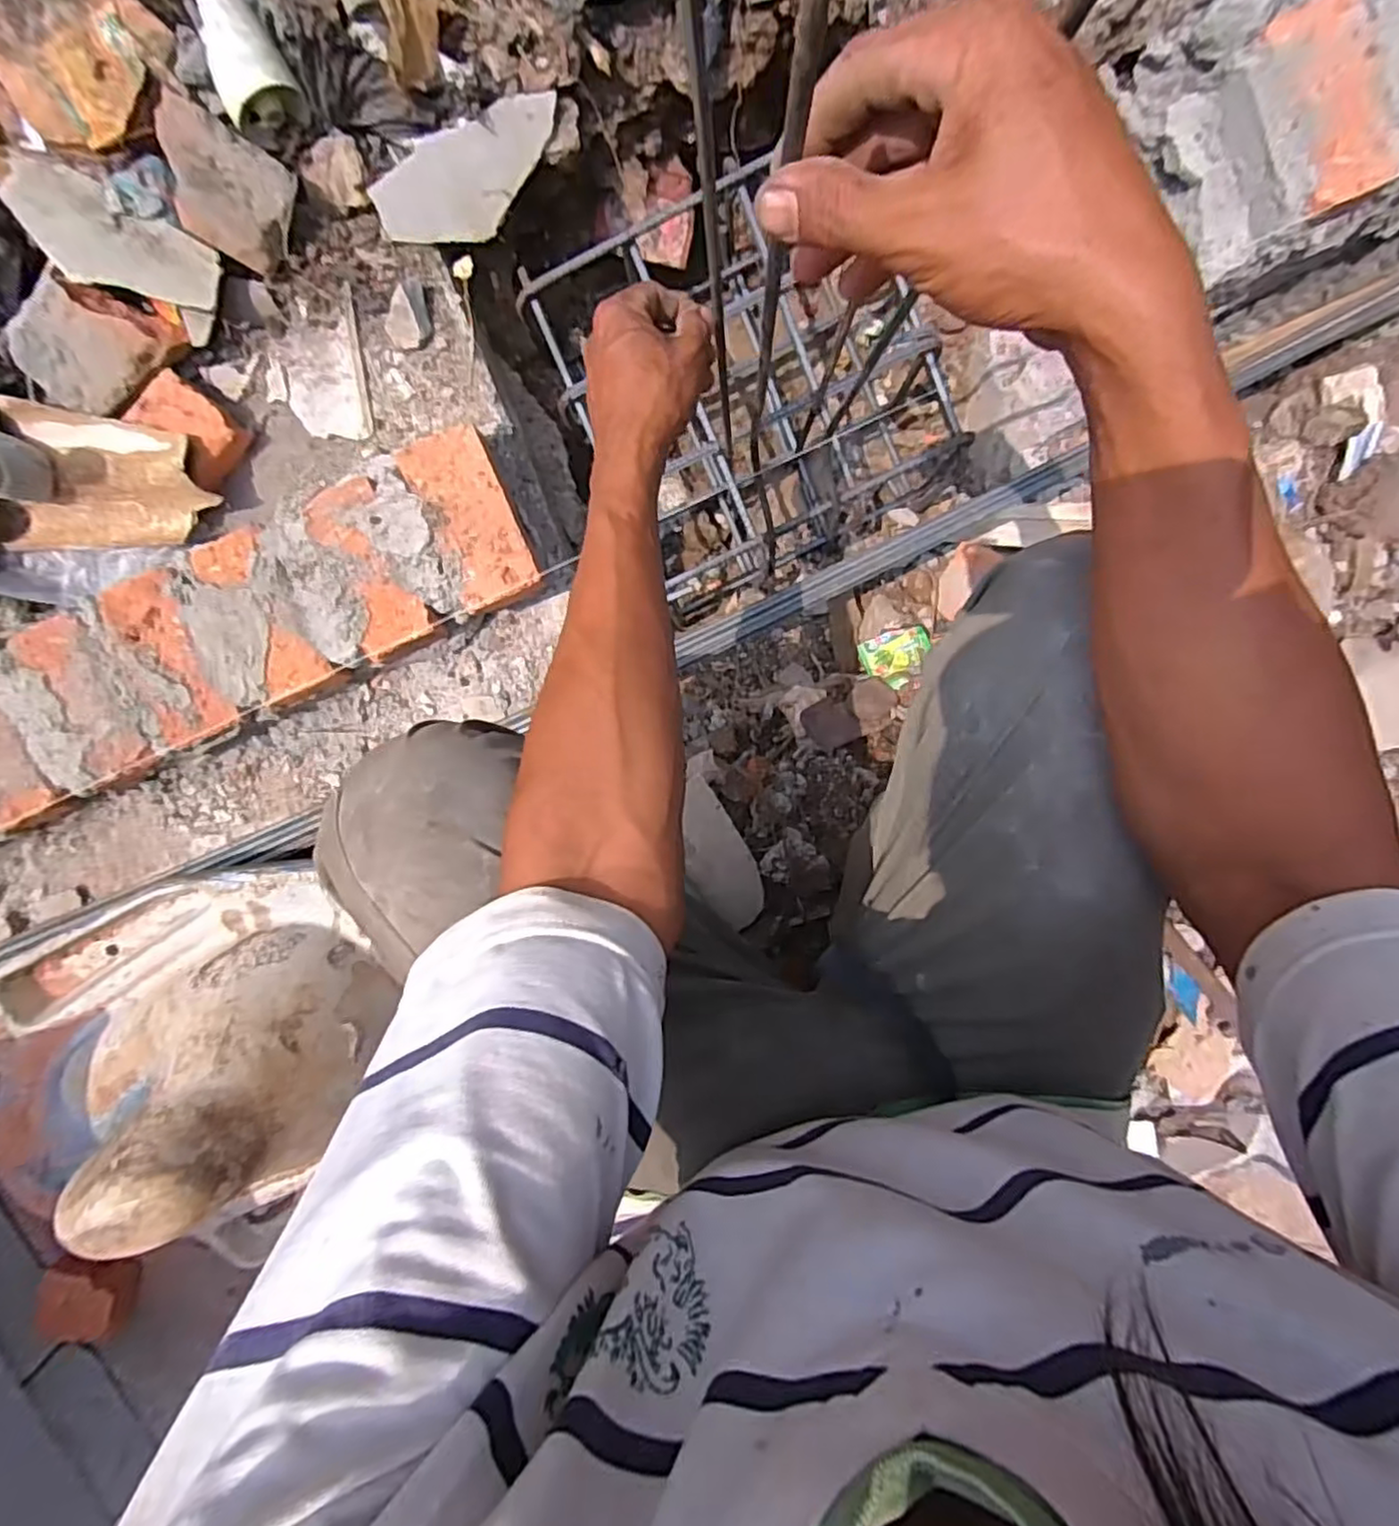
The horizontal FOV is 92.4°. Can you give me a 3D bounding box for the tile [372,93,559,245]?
[{"bbox_3d":[-0.214,-0.553,0.639,0.186,0.008,0.078,-29,132,-5],"label":"tile"}]

